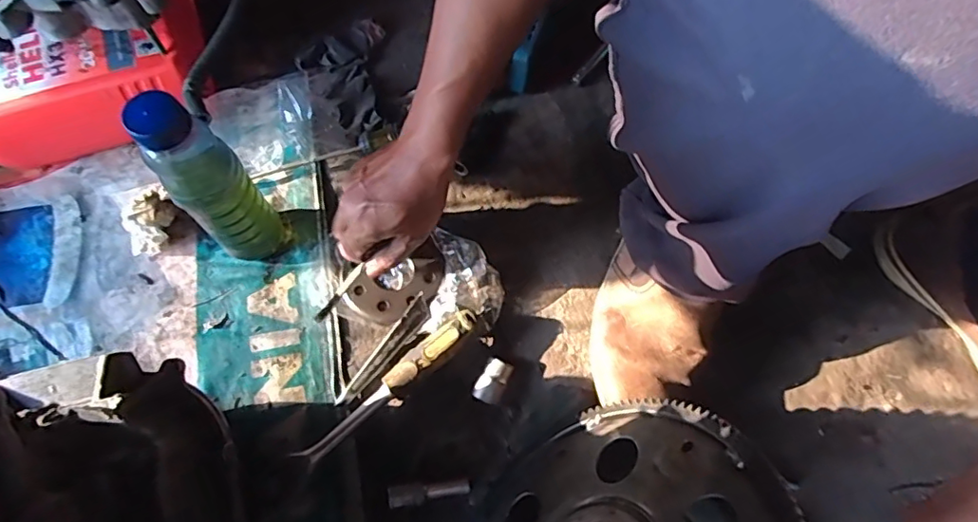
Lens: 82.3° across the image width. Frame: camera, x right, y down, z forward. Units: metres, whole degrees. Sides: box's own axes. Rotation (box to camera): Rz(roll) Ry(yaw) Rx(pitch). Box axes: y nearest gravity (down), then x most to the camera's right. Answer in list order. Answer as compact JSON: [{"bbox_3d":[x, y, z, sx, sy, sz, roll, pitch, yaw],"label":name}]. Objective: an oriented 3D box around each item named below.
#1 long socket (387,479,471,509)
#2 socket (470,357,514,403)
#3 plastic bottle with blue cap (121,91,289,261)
[{"bbox_3d":[-0.055,0.213,0.516,0.074,0.013,0.020,-6,65,-2],"label":"long socket"},{"bbox_3d":[0.004,0.118,0.546,0.024,0.025,0.044,33,69,15],"label":"socket"},{"bbox_3d":[-0.241,-0.065,0.490,0.058,0.216,0.050,-39,73,-13],"label":"plastic bottle with blue cap"}]

